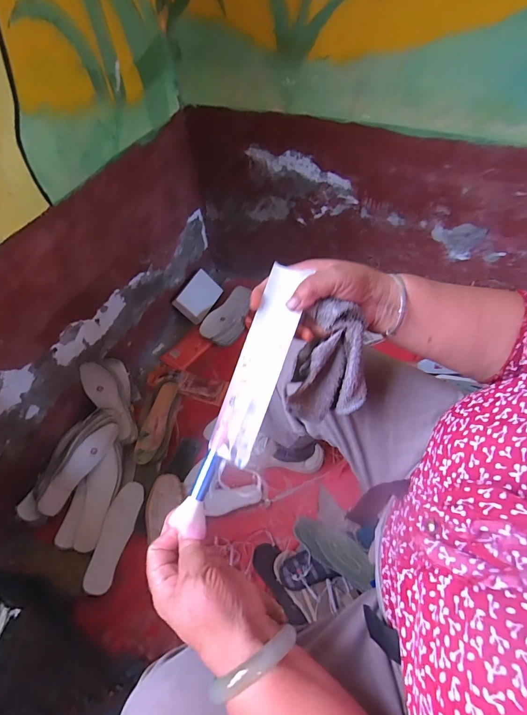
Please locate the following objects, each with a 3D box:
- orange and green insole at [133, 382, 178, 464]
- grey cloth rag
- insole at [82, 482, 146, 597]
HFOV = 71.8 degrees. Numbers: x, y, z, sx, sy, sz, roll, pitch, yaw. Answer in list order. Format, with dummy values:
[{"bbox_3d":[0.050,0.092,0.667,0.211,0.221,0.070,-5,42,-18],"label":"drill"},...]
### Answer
[{"bbox_3d":[-0.267,0.156,0.918,0.063,0.018,0.225,6,54,8],"label":"orange and green insole"},{"bbox_3d":[0.067,0.007,0.374,0.077,0.115,0.064,6,54,8],"label":"grey cloth rag"},{"bbox_3d":[-0.305,0.365,0.753,0.061,0.012,0.209,20,48,-11],"label":"insole"}]

